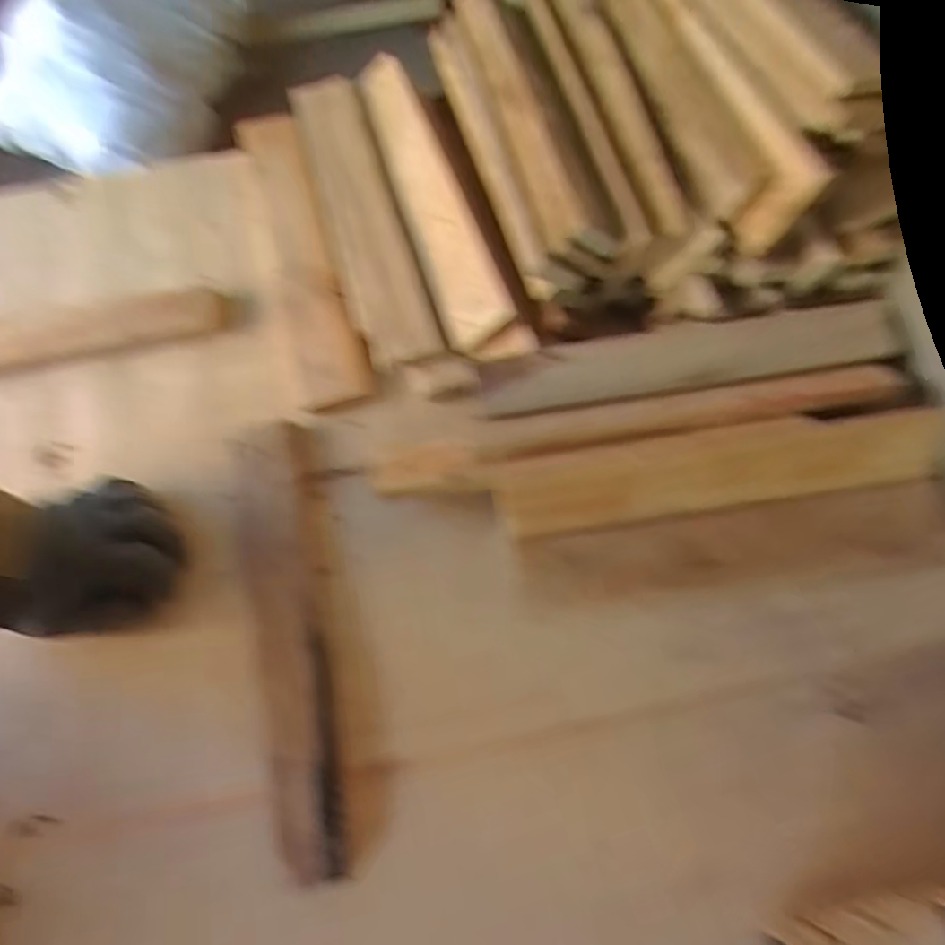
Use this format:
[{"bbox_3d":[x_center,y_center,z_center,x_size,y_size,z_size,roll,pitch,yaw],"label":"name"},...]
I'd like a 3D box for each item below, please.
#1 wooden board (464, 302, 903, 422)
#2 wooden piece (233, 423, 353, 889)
[{"bbox_3d":[0.178,-0.094,0.521,0.343,0.017,0.052,-9,69,-3],"label":"wooden board"},{"bbox_3d":[-0.139,0.119,0.482,0.061,0.015,0.334,-12,70,-4],"label":"wooden piece"}]

